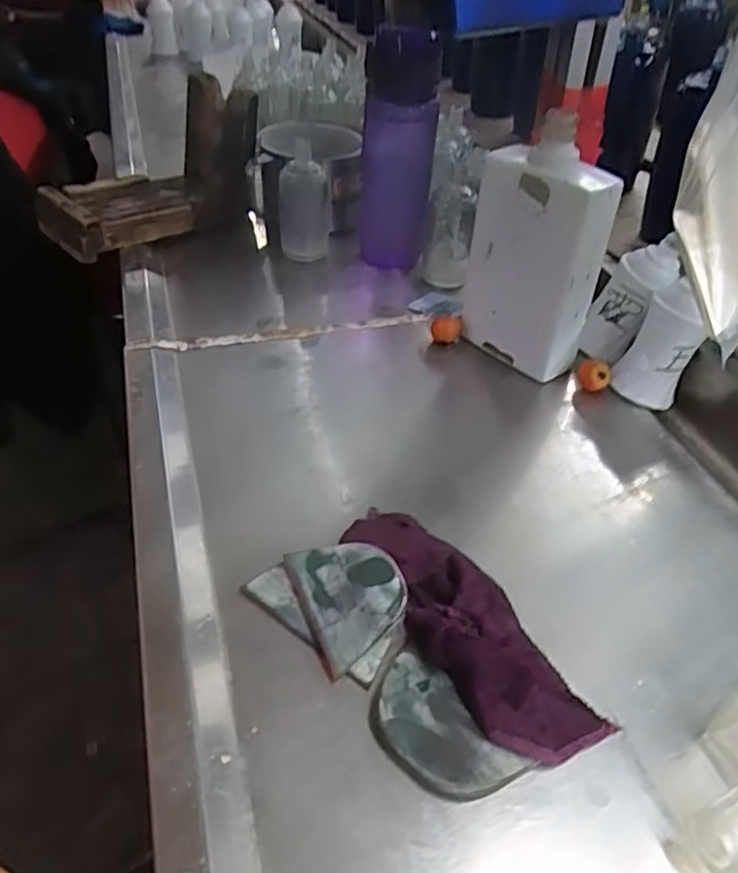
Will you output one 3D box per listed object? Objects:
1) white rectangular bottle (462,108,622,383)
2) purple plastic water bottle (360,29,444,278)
[{"bbox_3d":[0.140,-0.153,0.585,0.057,0.187,0.111,-31,50,-30],"label":"white rectangular bottle"},{"bbox_3d":[0.028,-0.296,0.714,0.082,0.224,0.081,2,42,3],"label":"purple plastic water bottle"}]

